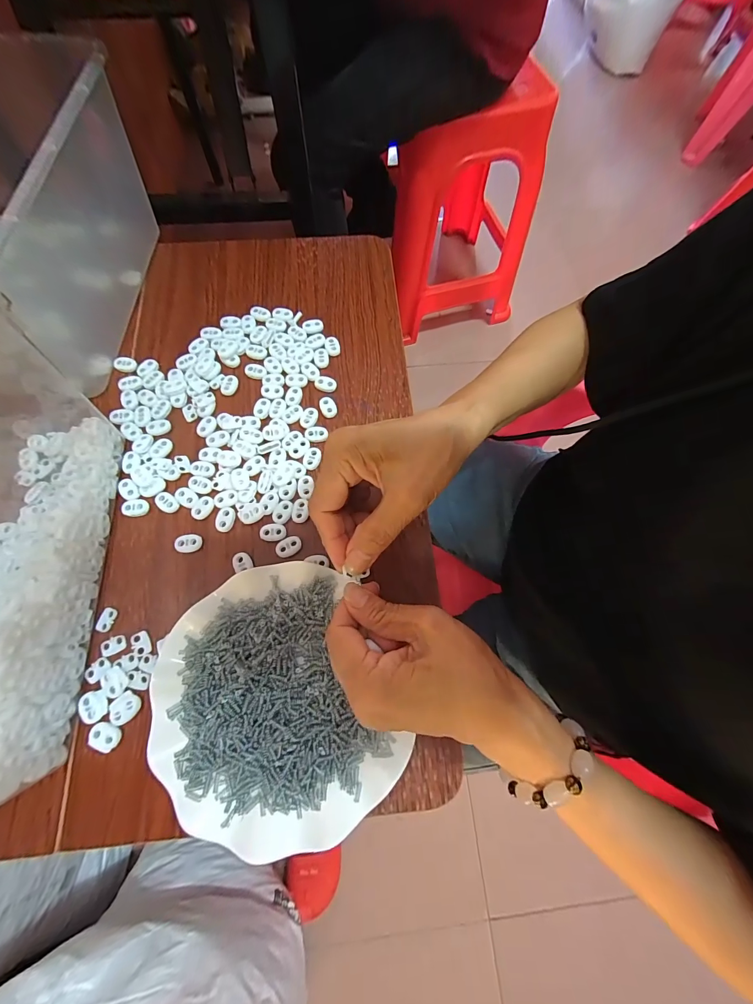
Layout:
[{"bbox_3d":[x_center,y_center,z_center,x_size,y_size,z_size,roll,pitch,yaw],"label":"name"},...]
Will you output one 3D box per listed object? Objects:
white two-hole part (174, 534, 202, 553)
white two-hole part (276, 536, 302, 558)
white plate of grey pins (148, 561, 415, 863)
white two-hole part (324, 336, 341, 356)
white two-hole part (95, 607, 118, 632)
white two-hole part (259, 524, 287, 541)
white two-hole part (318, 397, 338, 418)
[{"bbox_3d":[-0.165,0.037,0.317,0.022,0.008,0.015,-5,73,-3],"label":"white two-hole part"},{"bbox_3d":[-0.077,0.039,0.316,0.022,0.004,0.016,-25,75,-9],"label":"white two-hole part"},{"bbox_3d":[-0.080,0.147,0.270,0.156,0.029,0.180,-22,75,-8],"label":"white plate of grey pins"},{"bbox_3d":[-0.047,-0.167,0.386,0.016,0.006,0.021,-16,74,-7],"label":"white two-hole part"},{"bbox_3d":[-0.222,0.097,0.296,0.012,0.004,0.019,8,73,1],"label":"white two-hole part"},{"bbox_3d":[-0.092,0.026,0.318,0.022,0.004,0.015,0,73,-2],"label":"white two-hole part"},{"bbox_3d":[-0.048,-0.095,0.361,0.015,0.007,0.022,-25,75,-9],"label":"white two-hole part"}]

